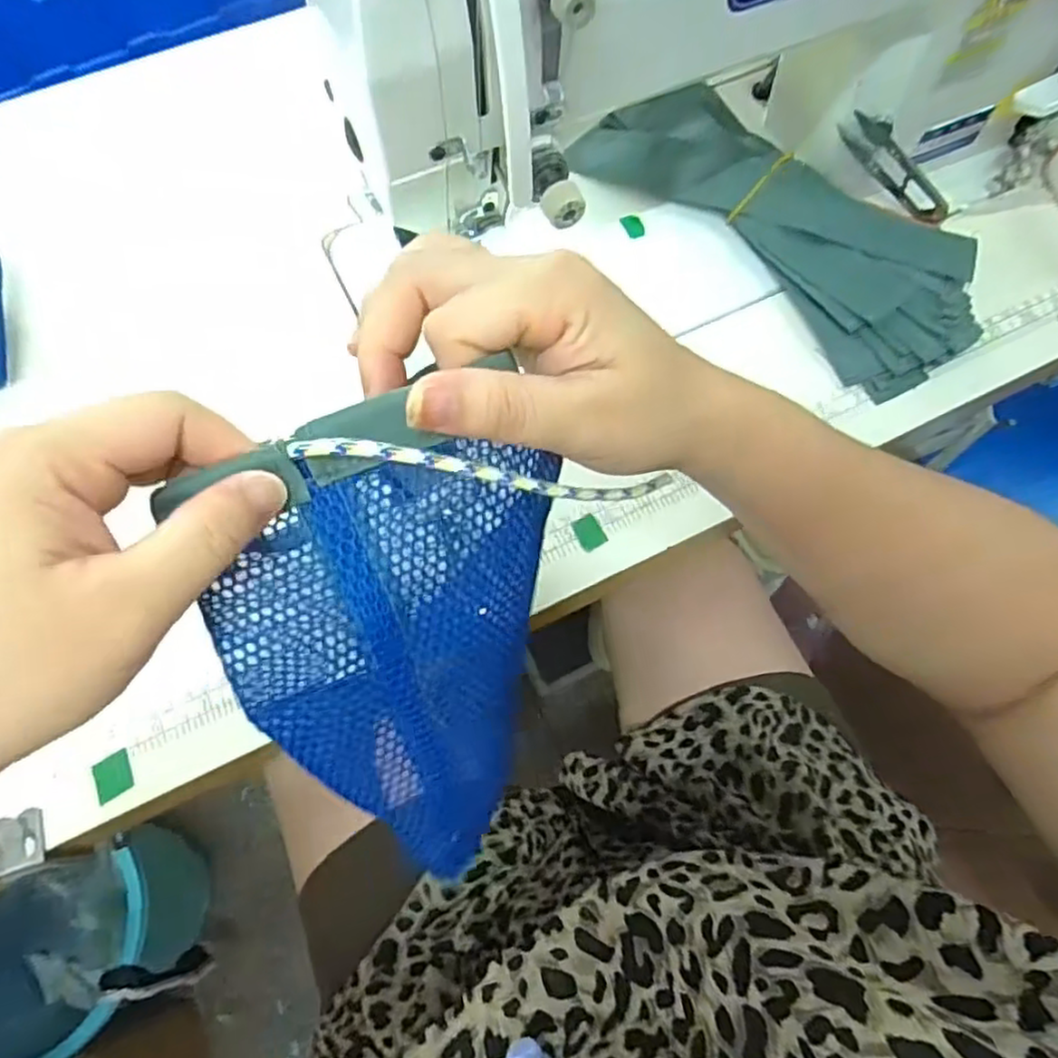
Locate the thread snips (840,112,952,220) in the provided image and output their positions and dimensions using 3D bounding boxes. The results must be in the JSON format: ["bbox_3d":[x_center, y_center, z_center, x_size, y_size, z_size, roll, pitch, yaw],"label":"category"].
[{"bbox_3d":[0.239,-0.234,0.459,0.100,0.027,0.013,26,67,-27],"label":"thread snips"}]

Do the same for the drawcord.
[{"bbox_3d":[-0.007,-0.017,0.219,0.125,0.016,0.014,6,67,-27],"label":"drawcord"}]

